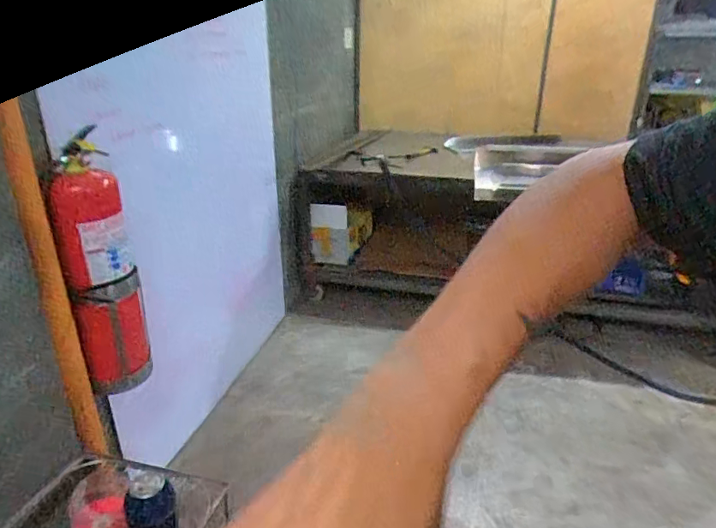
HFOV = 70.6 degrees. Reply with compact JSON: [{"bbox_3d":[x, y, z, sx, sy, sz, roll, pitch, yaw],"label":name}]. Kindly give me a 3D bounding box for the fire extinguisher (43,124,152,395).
[{"bbox_3d":[-0.593,0.035,1.193,0.162,0.576,0.196,-14,27,-29],"label":"fire extinguisher"}]

